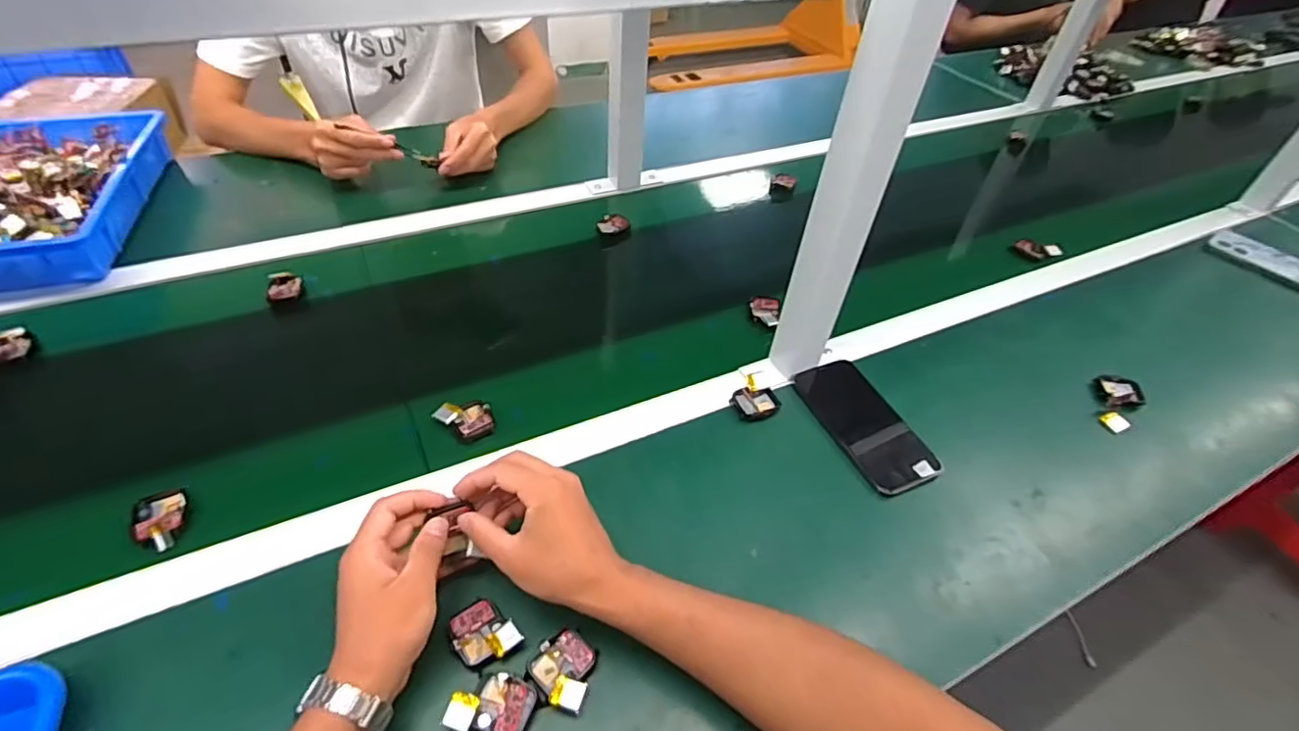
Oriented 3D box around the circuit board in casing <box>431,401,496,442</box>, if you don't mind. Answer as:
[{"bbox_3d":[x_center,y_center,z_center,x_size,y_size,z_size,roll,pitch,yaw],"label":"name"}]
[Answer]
[{"bbox_3d":[-0.178,0.053,0.577,0.051,0.016,0.045,-22,52,-24],"label":"circuit board in casing"}]

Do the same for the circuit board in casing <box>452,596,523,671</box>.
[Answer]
[{"bbox_3d":[-0.123,0.197,0.438,0.040,0.013,0.050,-33,57,-31],"label":"circuit board in casing"}]

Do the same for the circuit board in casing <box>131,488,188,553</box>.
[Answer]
[{"bbox_3d":[-0.396,0.126,0.480,0.036,0.013,0.062,-24,53,-26],"label":"circuit board in casing"}]

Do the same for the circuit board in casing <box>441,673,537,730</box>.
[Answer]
[{"bbox_3d":[-0.108,0.233,0.406,0.054,0.016,0.040,8,46,2],"label":"circuit board in casing"}]

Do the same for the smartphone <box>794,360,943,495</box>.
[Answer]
[{"bbox_3d":[0.221,0.057,0.605,0.073,0.013,0.159,-14,49,-18],"label":"smartphone"}]

